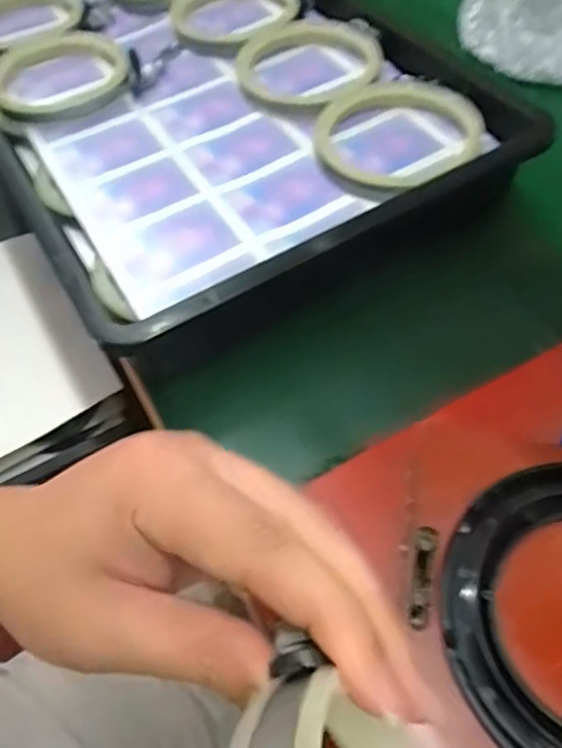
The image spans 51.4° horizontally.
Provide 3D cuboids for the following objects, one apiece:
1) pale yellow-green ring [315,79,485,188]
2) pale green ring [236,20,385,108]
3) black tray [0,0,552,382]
[{"bbox_3d":[0.088,-0.186,0.456,0.122,0.023,0.112,-1,57,2],"label":"pale yellow-green ring"},{"bbox_3d":[0.024,-0.275,0.514,0.122,0.018,0.124,-1,57,2],"label":"pale green ring"},{"bbox_3d":[-0.089,-0.276,0.523,0.351,0.062,0.551,-27,59,-14],"label":"black tray"}]

